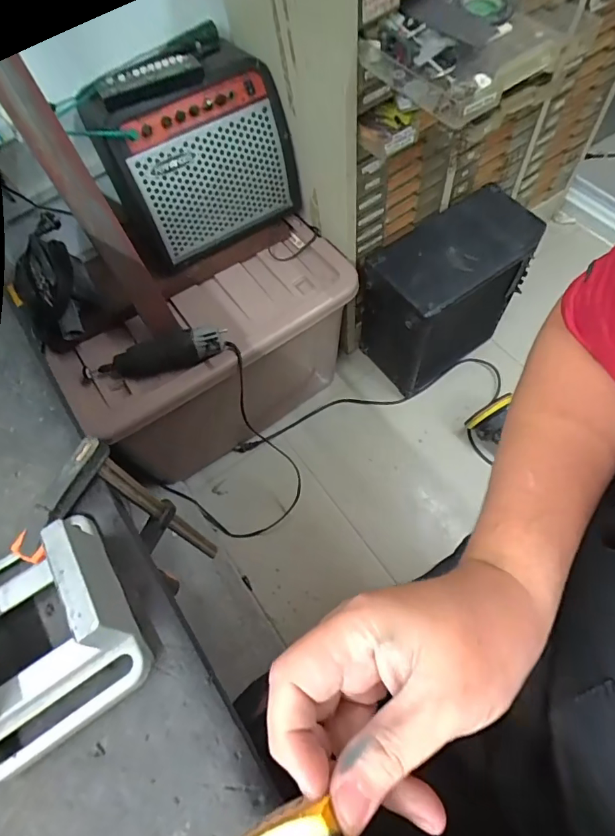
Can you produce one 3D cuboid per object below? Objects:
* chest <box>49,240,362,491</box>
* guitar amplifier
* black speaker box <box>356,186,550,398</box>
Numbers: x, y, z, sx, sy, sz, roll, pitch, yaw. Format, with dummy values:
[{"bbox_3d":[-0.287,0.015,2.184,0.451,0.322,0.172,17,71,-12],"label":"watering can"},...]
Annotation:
[{"bbox_3d":[-0.168,-0.093,1.032,0.563,0.418,0.266,-32,65,-10],"label":"chest"},{"bbox_3d":[-0.214,-0.495,0.831,0.324,0.266,0.218,-34,65,-11],"label":"guitar amplifier"},{"bbox_3d":[0.304,-0.278,1.044,0.338,0.332,0.201,-34,65,-11],"label":"black speaker box"}]

